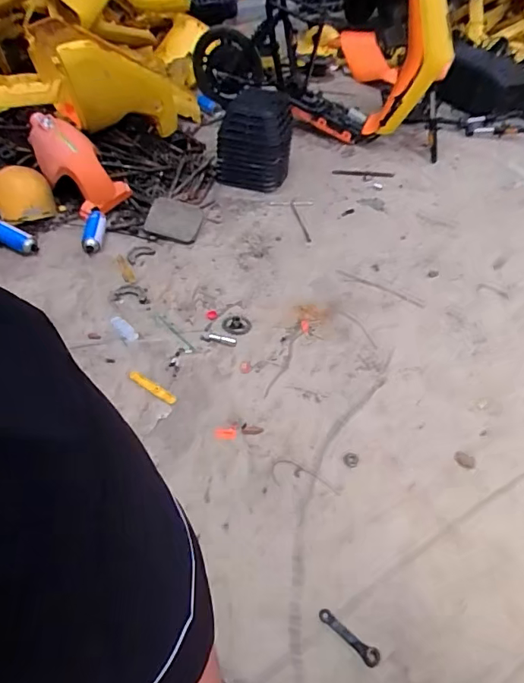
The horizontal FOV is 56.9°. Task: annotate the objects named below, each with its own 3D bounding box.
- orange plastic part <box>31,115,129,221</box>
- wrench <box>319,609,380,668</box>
[{"bbox_3d":[-0.685,-0.634,1.737,0.400,0.148,0.185,48,47,-15],"label":"orange plastic part"},{"bbox_3d":[0.162,0.550,0.900,0.128,0.010,0.029,35,52,25],"label":"wrench"}]

